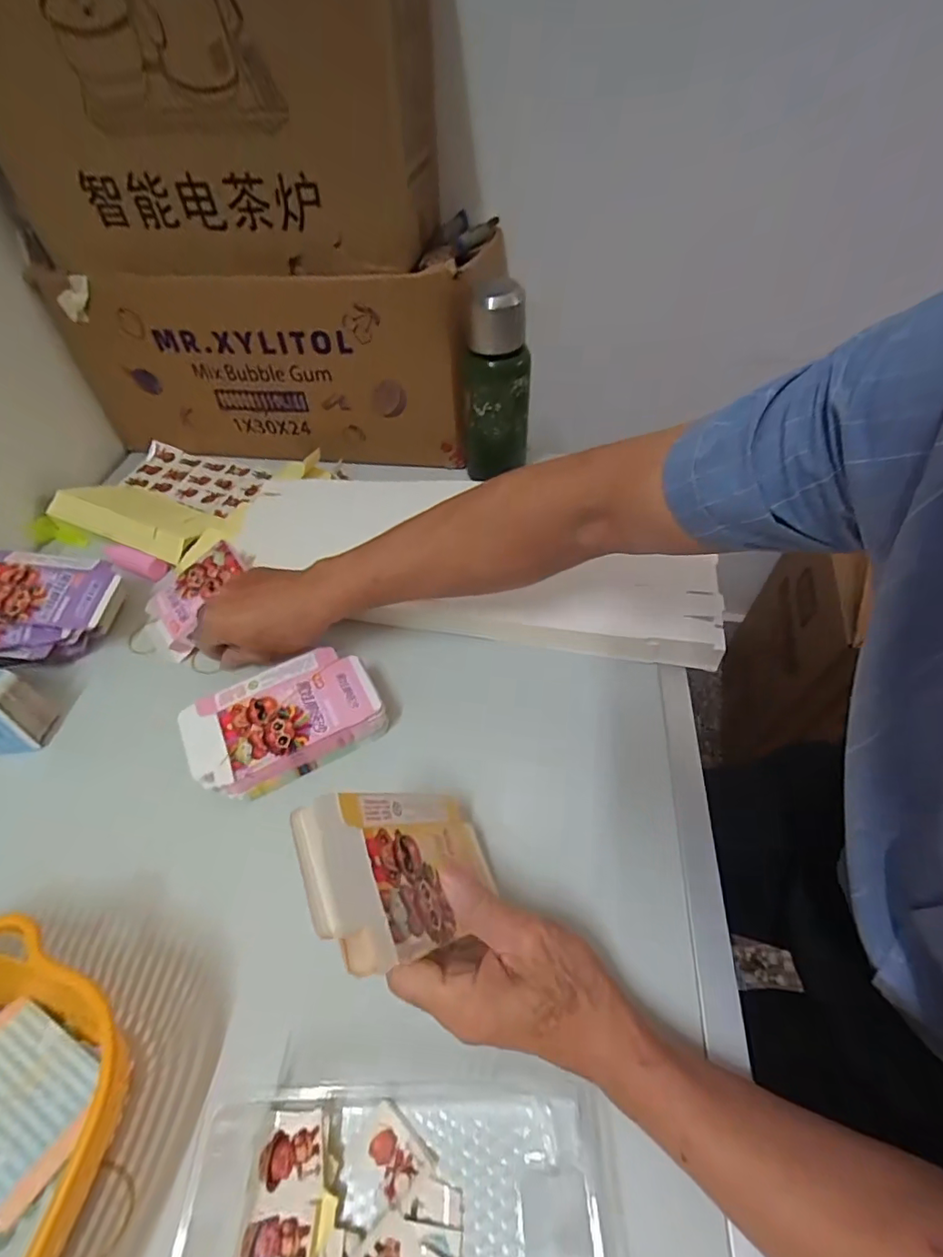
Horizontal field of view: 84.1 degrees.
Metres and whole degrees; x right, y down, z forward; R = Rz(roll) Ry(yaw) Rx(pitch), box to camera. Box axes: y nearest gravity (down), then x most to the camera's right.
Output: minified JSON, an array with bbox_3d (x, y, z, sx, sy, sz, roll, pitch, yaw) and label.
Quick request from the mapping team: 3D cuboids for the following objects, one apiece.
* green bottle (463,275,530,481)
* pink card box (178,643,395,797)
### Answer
[{"bbox_3d":[0.027,-0.275,0.606,0.080,0.209,0.058,0,51,3],"label":"green bottle"},{"bbox_3d":[-0.152,0.079,0.430,0.149,0.045,0.086,-24,54,-16],"label":"pink card box"}]

